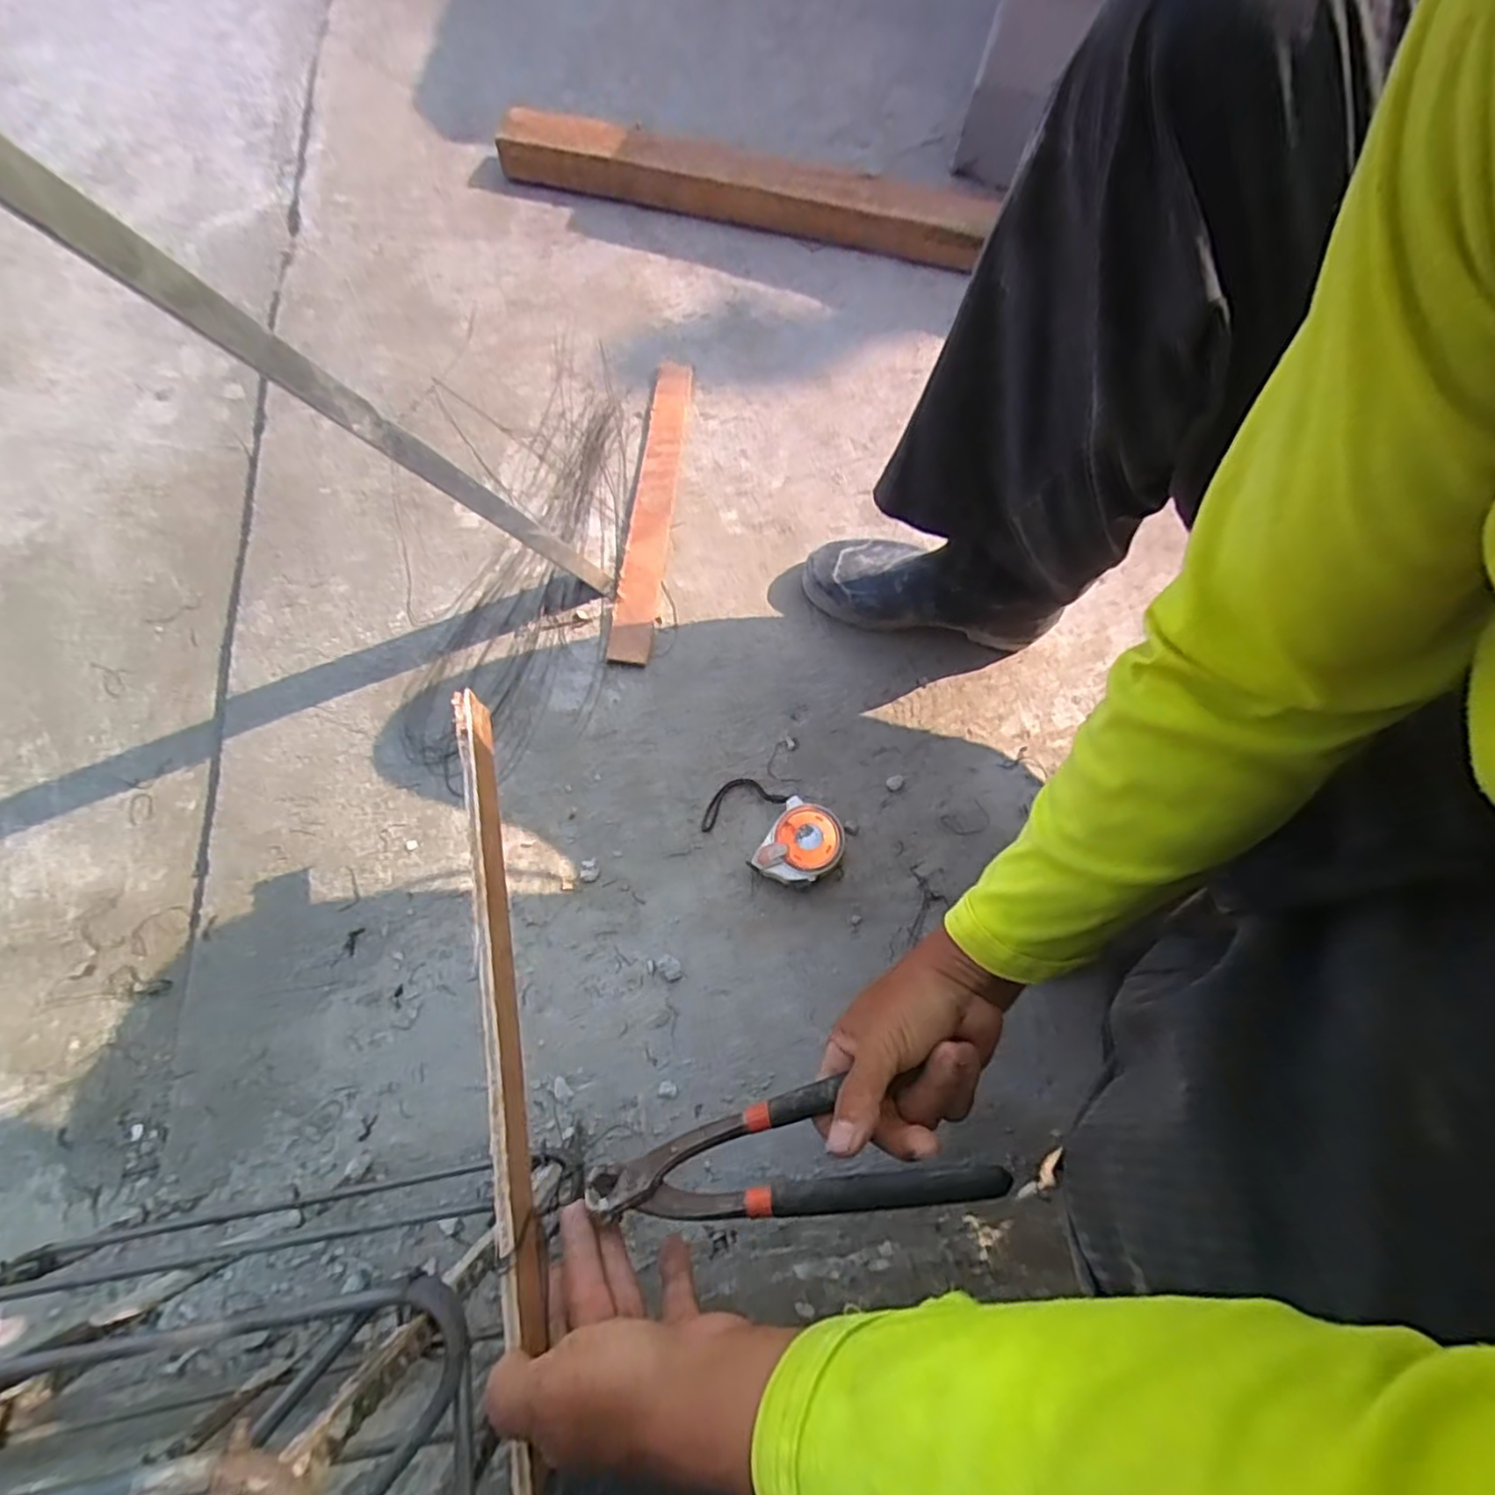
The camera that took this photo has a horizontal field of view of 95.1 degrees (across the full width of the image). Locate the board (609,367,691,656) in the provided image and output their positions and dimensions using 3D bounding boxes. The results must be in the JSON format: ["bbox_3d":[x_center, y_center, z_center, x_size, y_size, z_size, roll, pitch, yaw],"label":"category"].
[{"bbox_3d":[-0.098,-0.260,0.724,0.039,0.013,0.372,5,70,2],"label":"board"}]

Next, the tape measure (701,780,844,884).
[{"bbox_3d":[0.022,0.074,0.605,0.122,0.034,0.073,29,72,7],"label":"tape measure"}]

